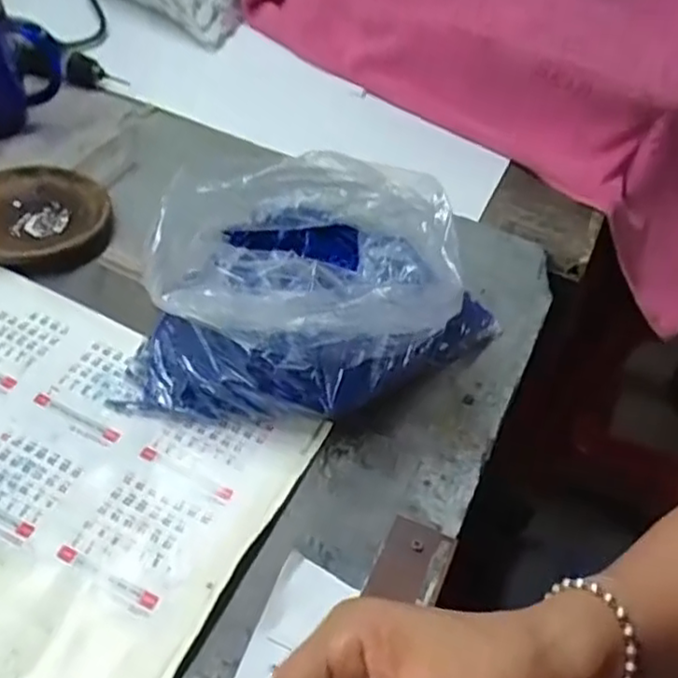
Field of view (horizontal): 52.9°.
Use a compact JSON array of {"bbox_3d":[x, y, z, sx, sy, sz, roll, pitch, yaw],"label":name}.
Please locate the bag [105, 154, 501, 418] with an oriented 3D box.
[{"bbox_3d":[-0.012,-0.033,0.452,0.232,0.091,0.177,8,47,2],"label":"bag"}]

